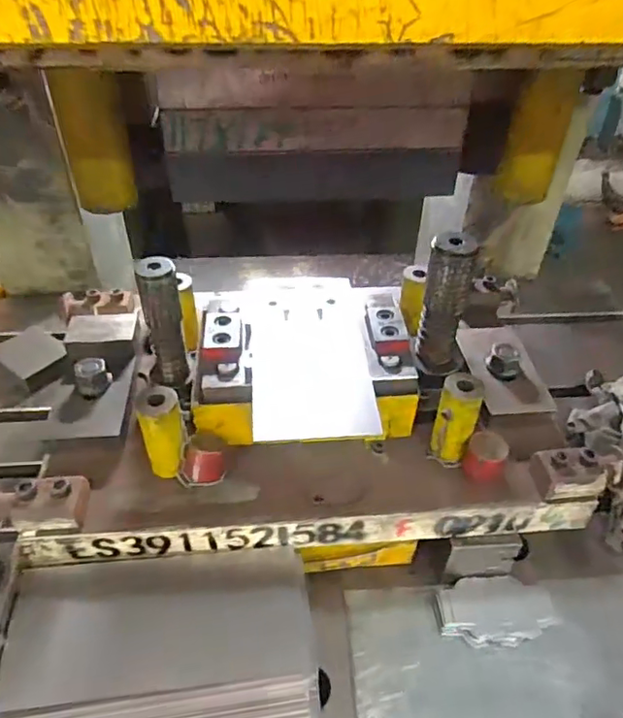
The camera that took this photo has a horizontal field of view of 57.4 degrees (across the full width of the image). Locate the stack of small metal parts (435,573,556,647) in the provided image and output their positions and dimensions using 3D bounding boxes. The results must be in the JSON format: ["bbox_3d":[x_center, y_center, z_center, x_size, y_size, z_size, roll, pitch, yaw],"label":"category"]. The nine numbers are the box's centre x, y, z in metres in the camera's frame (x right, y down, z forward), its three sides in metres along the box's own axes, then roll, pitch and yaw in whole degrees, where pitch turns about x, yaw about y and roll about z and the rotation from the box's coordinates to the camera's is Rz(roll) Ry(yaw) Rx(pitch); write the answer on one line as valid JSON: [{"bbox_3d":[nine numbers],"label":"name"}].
[{"bbox_3d":[0.198,0.268,0.608,0.129,0.016,0.066,-2,41,-4],"label":"stack of small metal parts"}]

